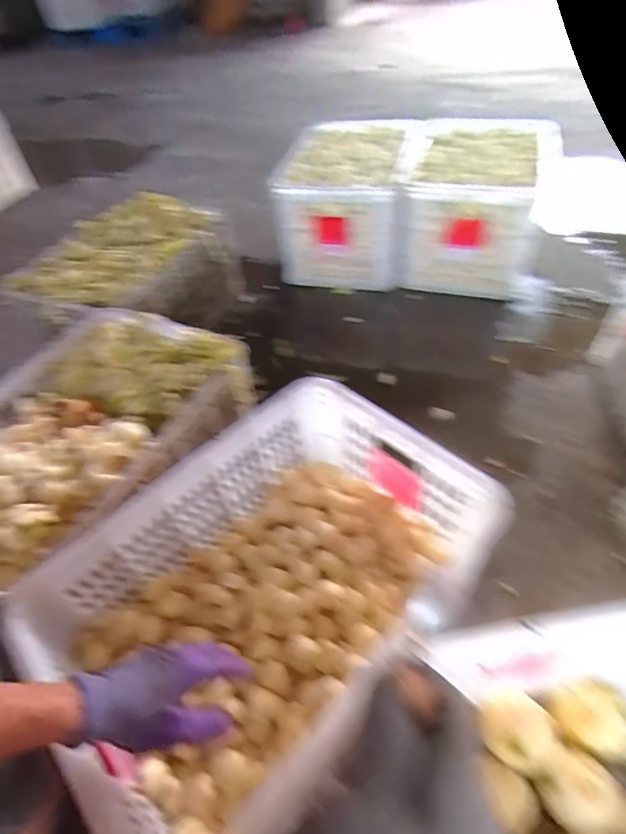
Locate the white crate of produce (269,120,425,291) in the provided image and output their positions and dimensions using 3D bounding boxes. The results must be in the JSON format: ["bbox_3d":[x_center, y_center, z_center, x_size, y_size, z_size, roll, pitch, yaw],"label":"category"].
[{"bbox_3d":[0.131,-0.707,1.491,0.376,0.301,0.557,7,50,12],"label":"white crate of produce"}]

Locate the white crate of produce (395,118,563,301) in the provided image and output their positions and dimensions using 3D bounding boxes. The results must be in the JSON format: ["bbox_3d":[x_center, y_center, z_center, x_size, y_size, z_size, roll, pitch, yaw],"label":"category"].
[{"bbox_3d":[0.497,-0.648,1.404,0.364,0.306,0.540,13,52,17],"label":"white crate of produce"}]

